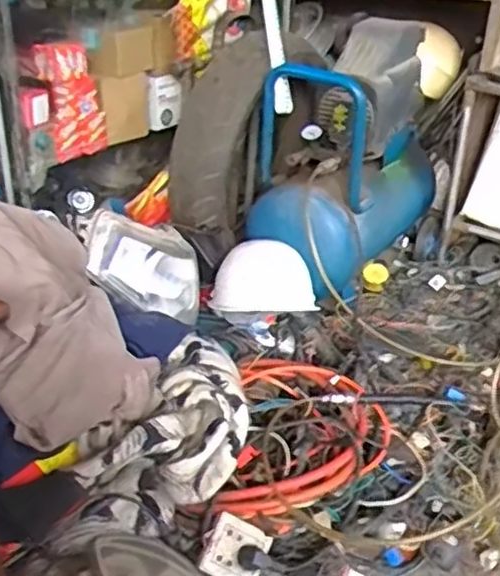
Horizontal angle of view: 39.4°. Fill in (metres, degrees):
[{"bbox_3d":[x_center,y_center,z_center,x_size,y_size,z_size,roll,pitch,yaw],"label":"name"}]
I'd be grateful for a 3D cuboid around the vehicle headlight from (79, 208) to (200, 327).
[{"bbox_3d":[-0.170,-0.035,1.277,0.104,0.146,0.277,34,-2,43],"label":"vehicle headlight"}]

